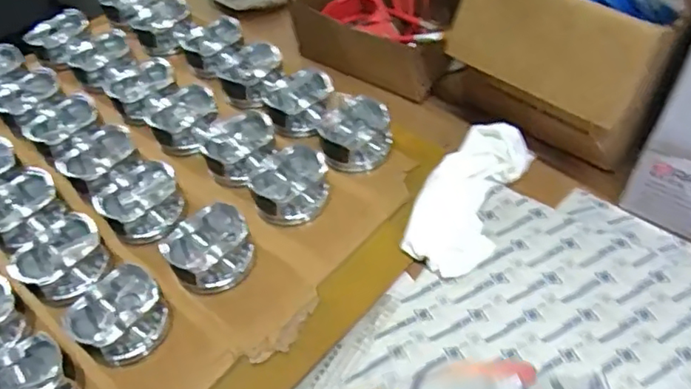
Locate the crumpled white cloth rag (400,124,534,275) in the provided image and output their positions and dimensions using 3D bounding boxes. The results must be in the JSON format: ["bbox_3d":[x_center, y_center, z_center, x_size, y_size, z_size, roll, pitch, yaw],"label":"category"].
[{"bbox_3d":[0.127,-0.002,0.603,0.083,0.040,0.189,20,54,21],"label":"crumpled white cloth rag"}]

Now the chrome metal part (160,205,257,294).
[{"bbox_3d":[-0.130,0.056,0.569,0.078,0.048,0.071,-3,50,3],"label":"chrome metal part"}]

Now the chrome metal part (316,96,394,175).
[{"bbox_3d":[0.011,-0.065,0.662,0.077,0.053,0.081,-3,50,3],"label":"chrome metal part"}]

